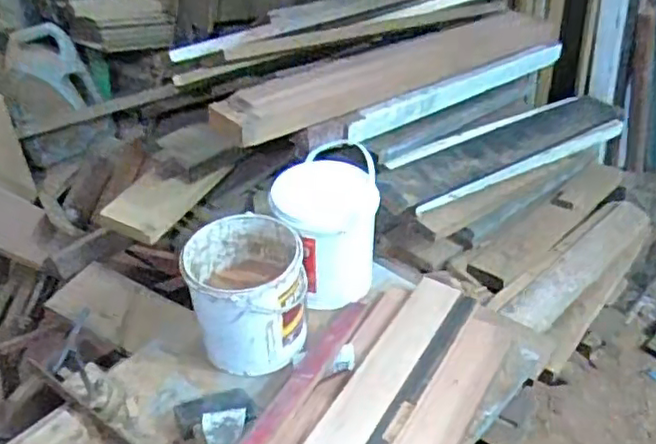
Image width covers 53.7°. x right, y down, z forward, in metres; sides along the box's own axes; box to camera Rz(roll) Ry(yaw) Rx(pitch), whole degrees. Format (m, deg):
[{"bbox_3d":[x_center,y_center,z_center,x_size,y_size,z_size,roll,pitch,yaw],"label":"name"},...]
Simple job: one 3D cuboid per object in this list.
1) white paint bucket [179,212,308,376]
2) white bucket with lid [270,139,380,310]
[{"bbox_3d":[-0.128,0.113,1.037,0.173,0.194,0.177,4,40,-3],"label":"white paint bucket"},{"bbox_3d":[-0.005,0.014,1.169,0.191,0.196,0.227,5,40,-2],"label":"white bucket with lid"}]

